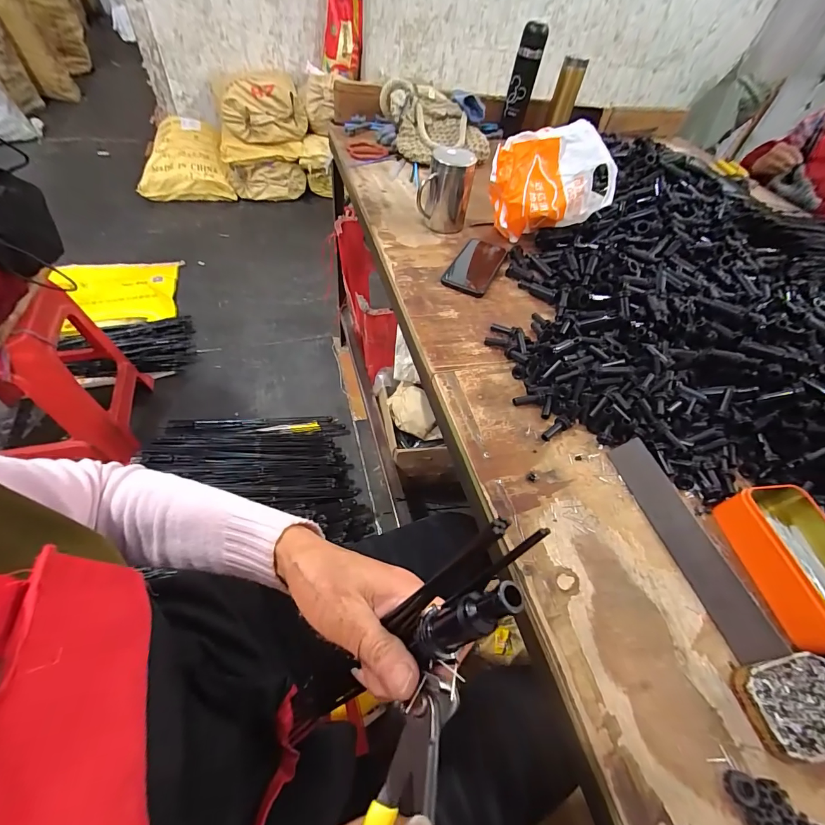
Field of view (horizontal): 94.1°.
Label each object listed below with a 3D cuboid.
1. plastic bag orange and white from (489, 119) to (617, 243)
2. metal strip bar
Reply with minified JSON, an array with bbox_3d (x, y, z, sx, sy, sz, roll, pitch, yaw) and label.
[{"bbox_3d":[0.239,-0.387,0.676,0.204,0.163,0.117,17,53,5],"label":"plastic bag orange and white"},{"bbox_3d":[0.273,0.123,0.387,0.040,0.010,0.217,-32,52,20],"label":"metal strip bar"}]

